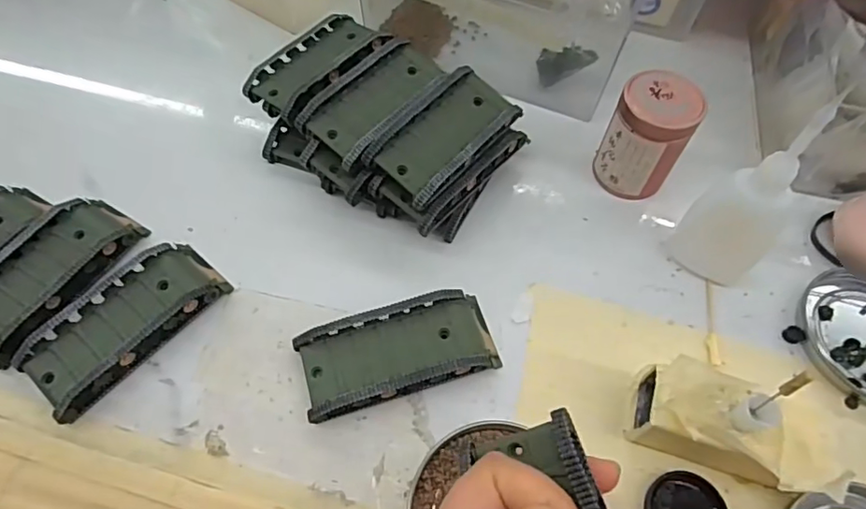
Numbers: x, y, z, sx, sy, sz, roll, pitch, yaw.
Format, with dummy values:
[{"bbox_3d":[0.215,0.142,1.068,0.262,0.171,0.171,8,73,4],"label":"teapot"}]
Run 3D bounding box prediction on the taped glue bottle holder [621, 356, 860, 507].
[{"bbox_3d":[0.135,0.080,0.249,0.087,0.044,0.045,14,59,5],"label":"taped glue bottle holder"}]

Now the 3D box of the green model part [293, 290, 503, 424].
[{"bbox_3d":[-0.017,0.049,0.279,0.096,0.018,0.045,-14,61,-11],"label":"green model part"}]

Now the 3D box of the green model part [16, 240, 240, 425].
[{"bbox_3d":[-0.159,0.032,0.282,0.047,0.018,0.096,39,65,18],"label":"green model part"}]

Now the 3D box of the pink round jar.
[{"bbox_3d":[0.125,-0.067,0.324,0.043,0.065,0.040,1,59,-2],"label":"pink round jar"}]

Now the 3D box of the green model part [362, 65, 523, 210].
[{"bbox_3d":[0.008,-0.070,0.306,0.045,0.017,0.088,37,64,18],"label":"green model part"}]

